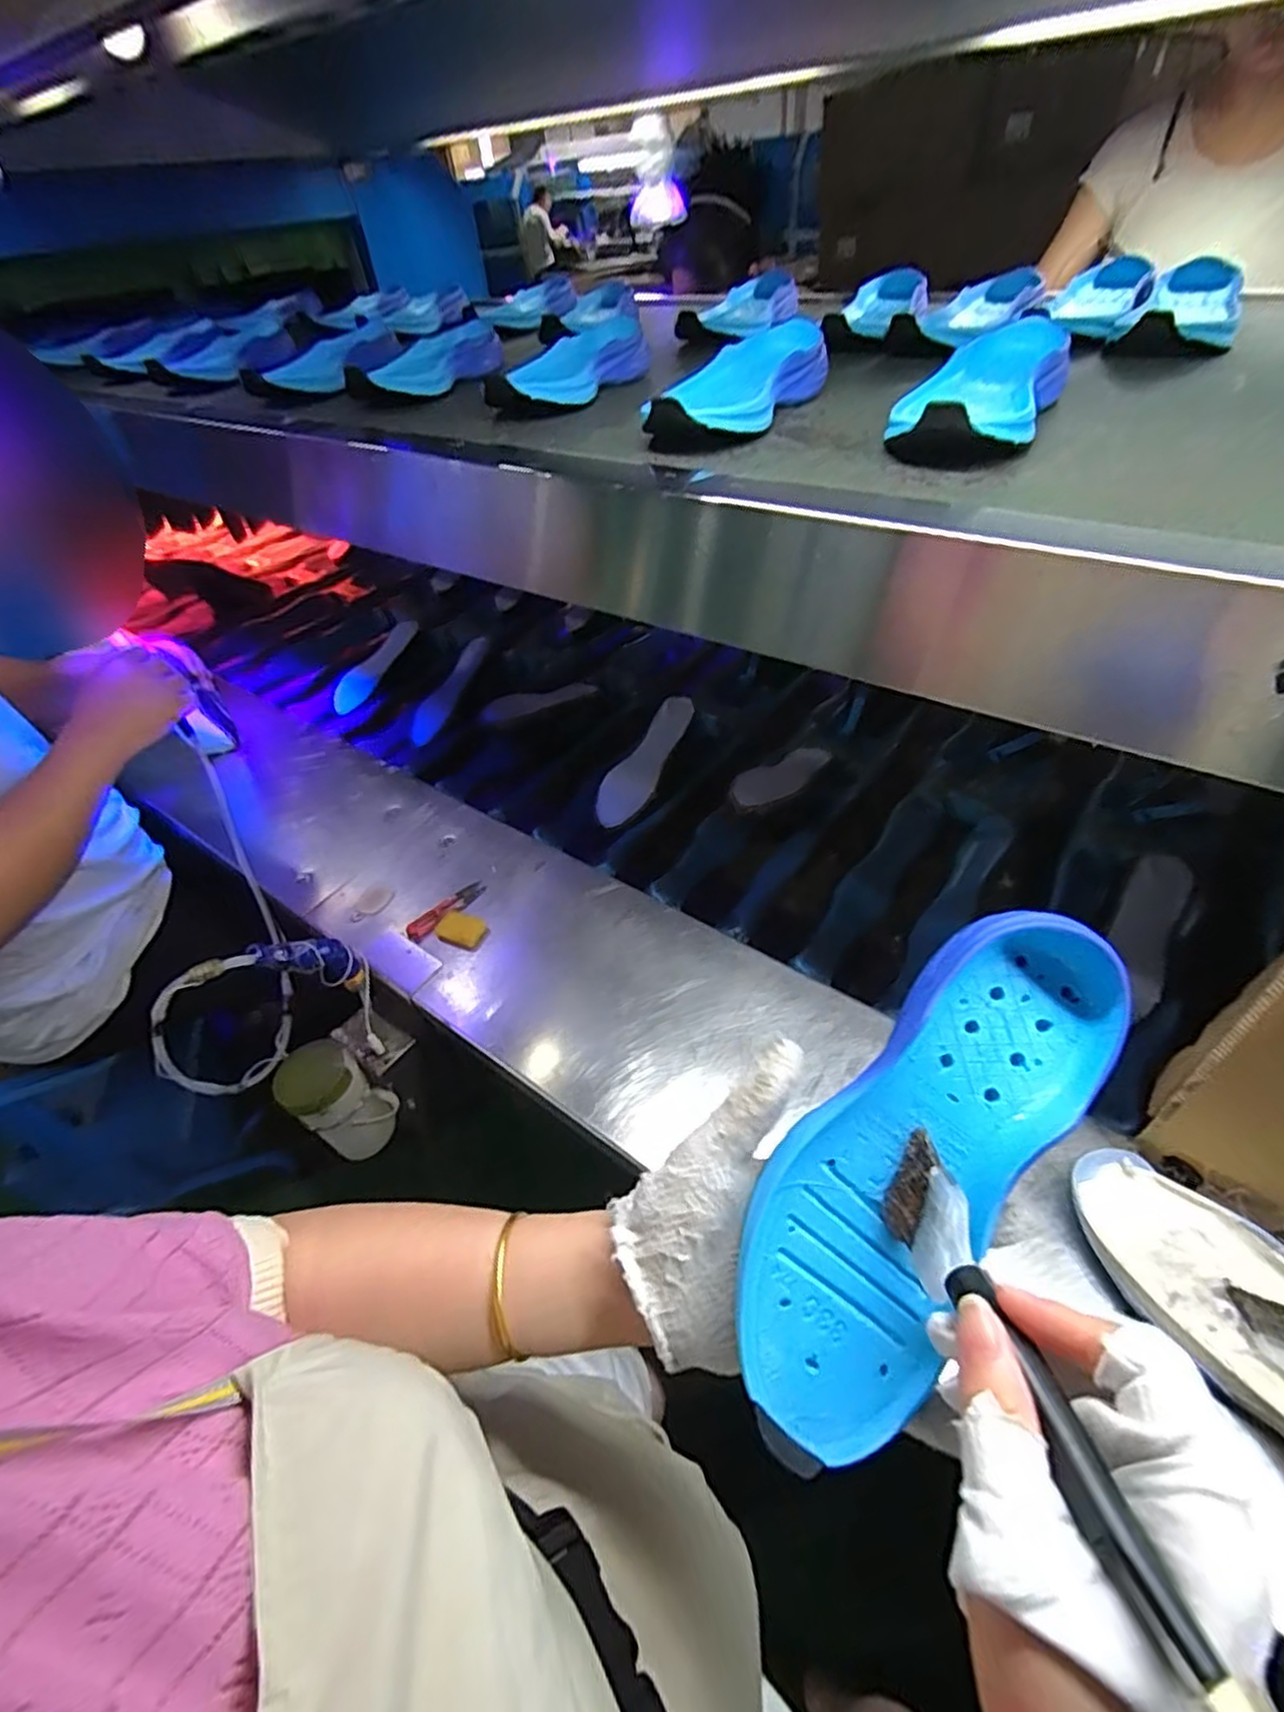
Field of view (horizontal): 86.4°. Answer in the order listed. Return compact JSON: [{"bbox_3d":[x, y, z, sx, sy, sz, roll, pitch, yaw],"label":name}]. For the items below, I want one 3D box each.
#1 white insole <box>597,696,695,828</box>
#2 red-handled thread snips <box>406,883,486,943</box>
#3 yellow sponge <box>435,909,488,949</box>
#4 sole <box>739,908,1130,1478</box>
[{"bbox_3d":[0.004,-0.131,0.948,0.068,0.017,0.209,26,76,28],"label":"white insole"},{"bbox_3d":[-0.219,0.059,0.766,0.027,0.008,0.099,32,56,32],"label":"red-handled thread snips"},{"bbox_3d":[-0.195,0.081,0.741,0.053,0.009,0.037,19,50,23],"label":"yellow sponge"},{"bbox_3d":[0.114,0.124,0.285,0.083,0.031,0.226,32,81,32],"label":"sole"}]

